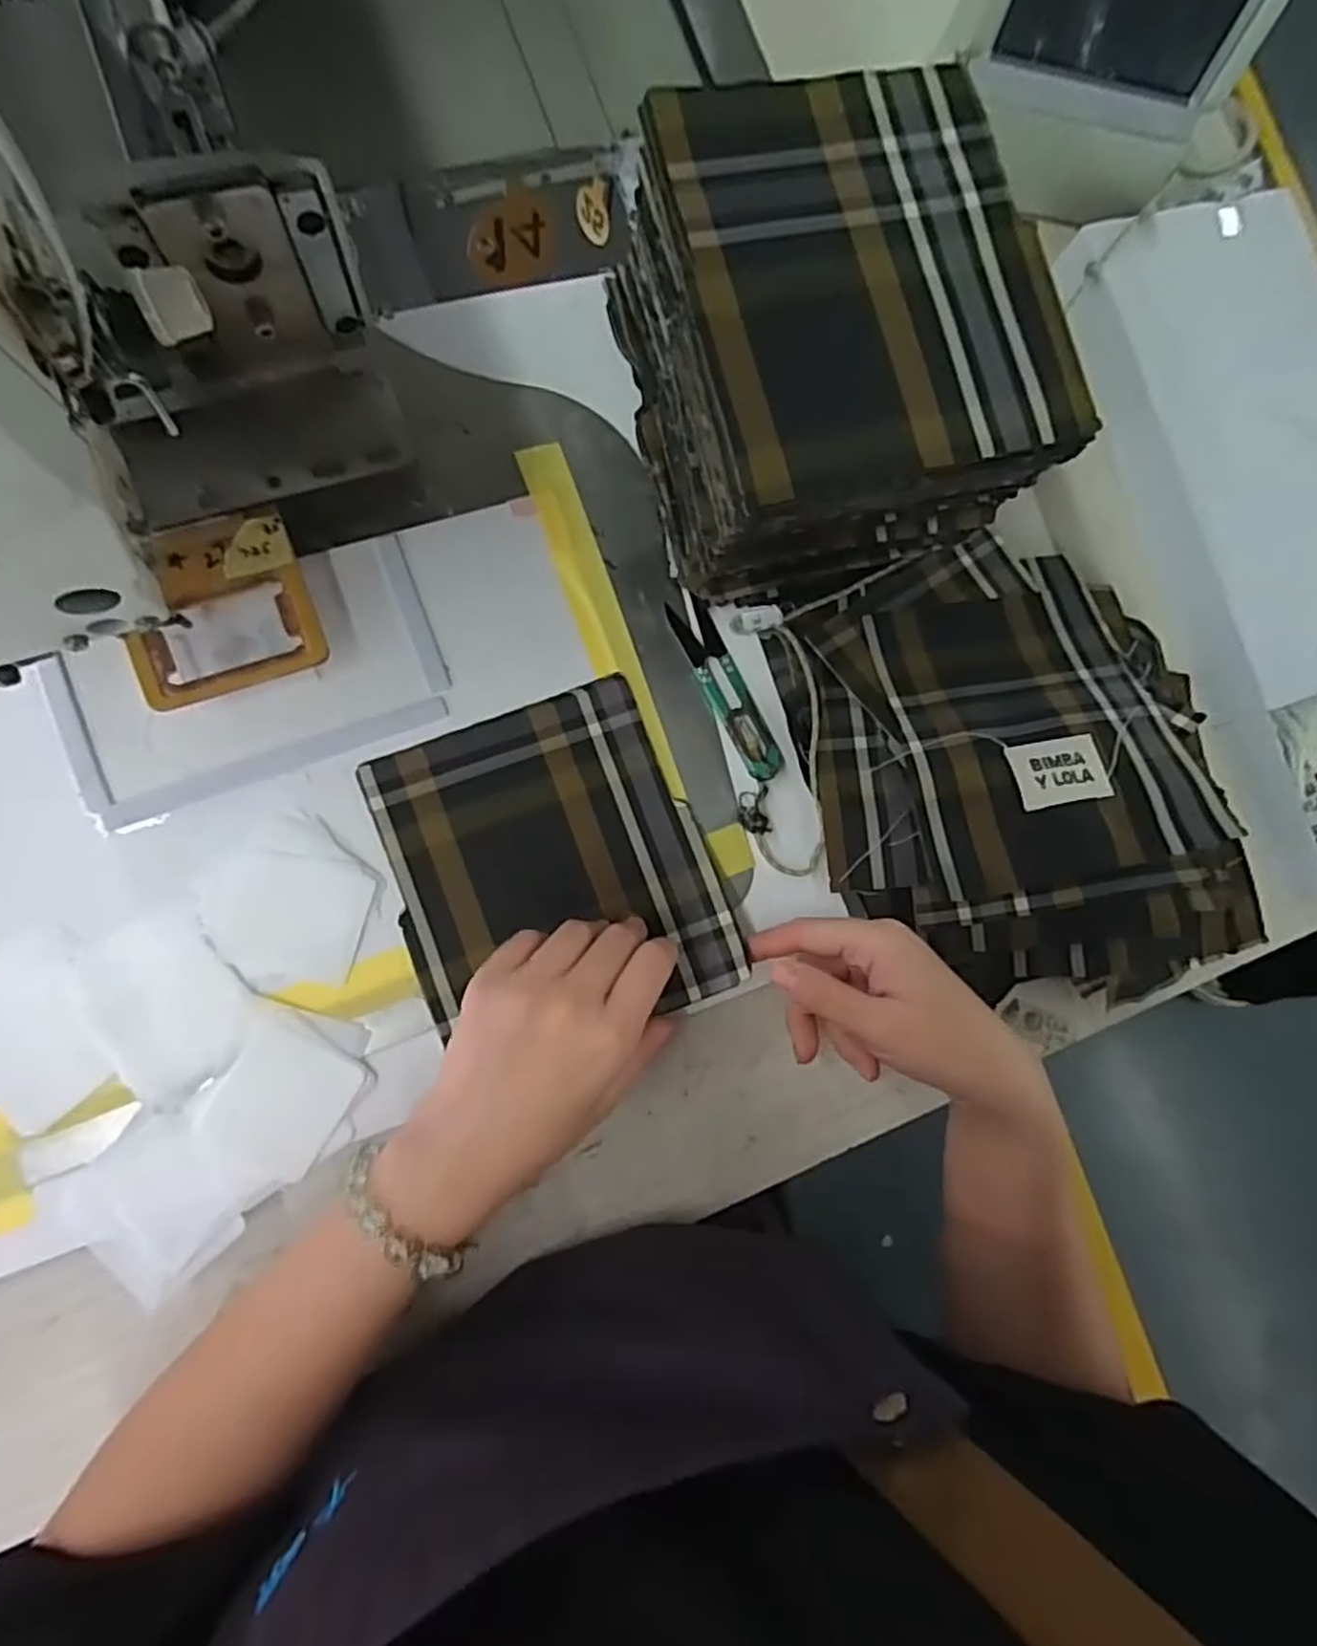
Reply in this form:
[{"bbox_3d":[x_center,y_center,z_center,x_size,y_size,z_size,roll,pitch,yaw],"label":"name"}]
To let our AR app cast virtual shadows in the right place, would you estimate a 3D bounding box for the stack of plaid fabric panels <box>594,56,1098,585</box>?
[{"bbox_3d":[0.074,-0.215,0.348,0.155,0.123,0.175,-15,86,-8],"label":"stack of plaid fabric panels"}]

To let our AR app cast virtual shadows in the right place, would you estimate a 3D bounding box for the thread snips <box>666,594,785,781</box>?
[{"bbox_3d":[0.035,-0.070,0.384,0.024,0.008,0.102,-25,87,-9],"label":"thread snips"}]

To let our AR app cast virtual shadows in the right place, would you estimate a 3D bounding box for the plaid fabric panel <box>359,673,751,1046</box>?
[{"bbox_3d":[-0.052,0.024,0.359,0.147,0.015,0.162,-21,87,-9],"label":"plaid fabric panel"}]

